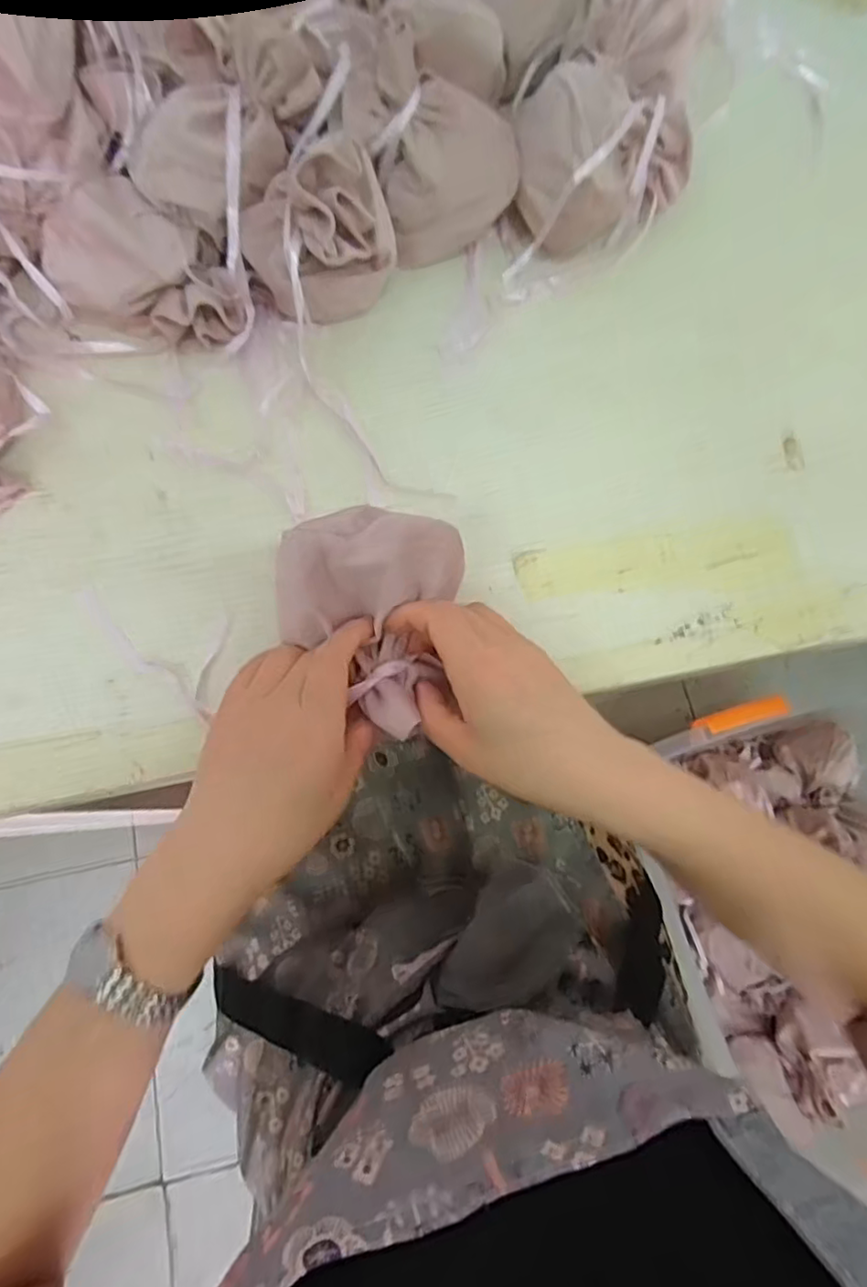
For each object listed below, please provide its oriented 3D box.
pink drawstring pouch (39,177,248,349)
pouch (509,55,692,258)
[{"bbox_3d":[-0.187,-0.240,0.403,0.122,0.052,0.076,30,76,6],"label":"pink drawstring pouch"},{"bbox_3d":[0.108,-0.344,0.433,0.113,0.076,0.104,-27,77,-9],"label":"pouch"}]

